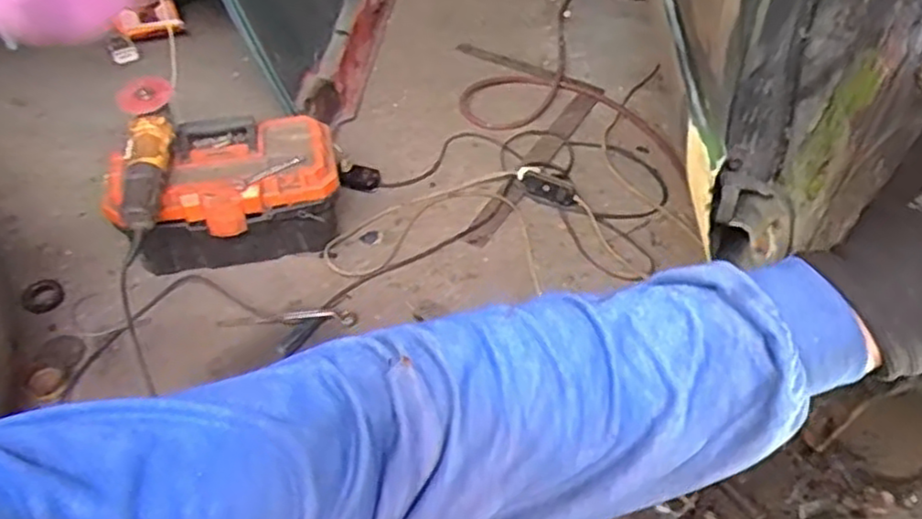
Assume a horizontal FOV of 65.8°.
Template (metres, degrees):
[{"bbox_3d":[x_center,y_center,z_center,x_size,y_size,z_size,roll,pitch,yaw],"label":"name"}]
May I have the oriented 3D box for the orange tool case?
[{"bbox_3d":[-0.398,-0.109,1.248,0.371,0.243,0.178,-12,50,-11],"label":"orange tool case"}]

